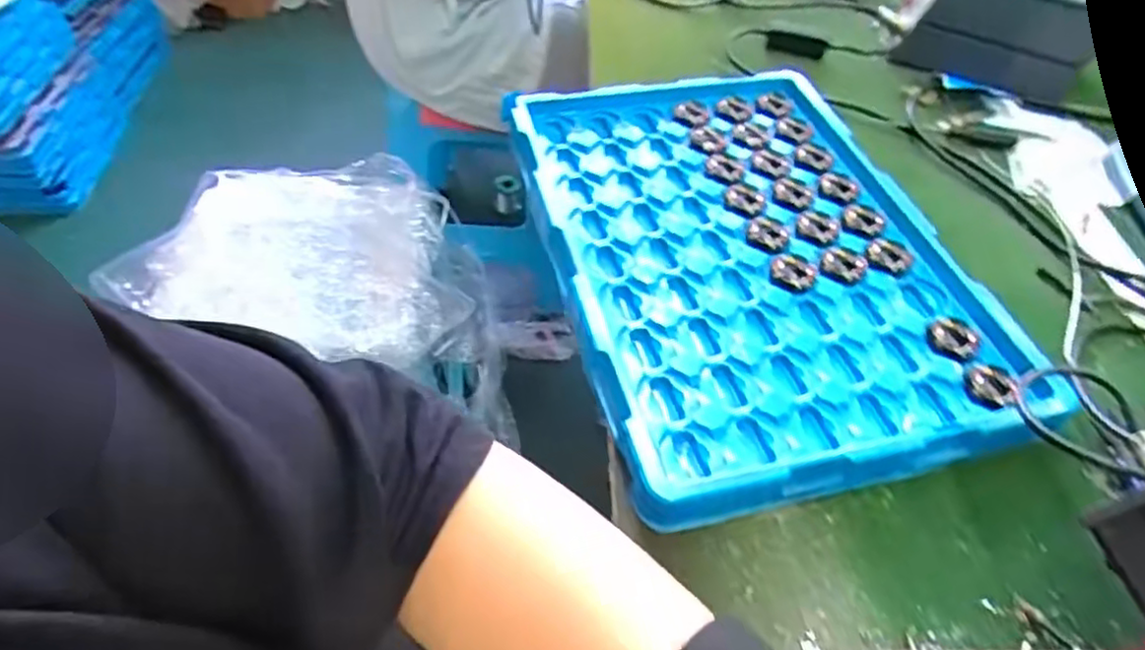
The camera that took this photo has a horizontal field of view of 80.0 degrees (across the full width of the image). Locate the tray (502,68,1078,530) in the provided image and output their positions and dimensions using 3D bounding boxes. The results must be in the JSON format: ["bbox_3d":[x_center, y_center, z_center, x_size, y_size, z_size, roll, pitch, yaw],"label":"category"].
[{"bbox_3d":[0.126,-0.061,0.485,0.283,0.023,0.370,-9,52,-13],"label":"tray"}]

